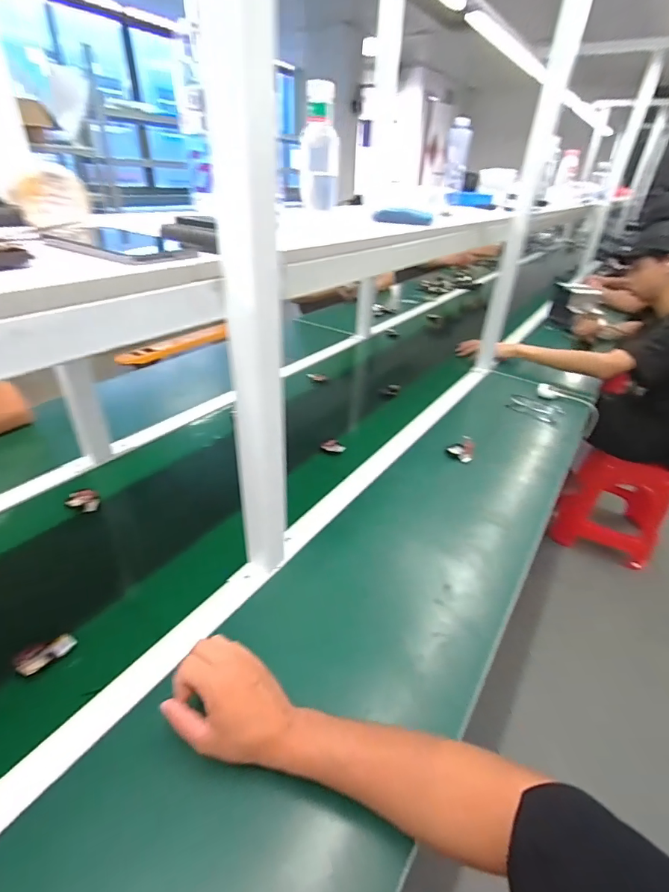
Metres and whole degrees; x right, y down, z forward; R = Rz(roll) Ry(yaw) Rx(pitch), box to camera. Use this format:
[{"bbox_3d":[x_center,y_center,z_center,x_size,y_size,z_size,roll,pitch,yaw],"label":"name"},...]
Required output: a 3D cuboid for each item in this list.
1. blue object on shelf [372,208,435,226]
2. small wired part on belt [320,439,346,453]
[{"bbox_3d":[0.126,-0.418,0.762,0.115,0.024,0.019,-4,35,-11],"label":"blue object on shelf"},{"bbox_3d":[-0.001,-0.001,0.886,0.053,0.010,0.034,8,34,6],"label":"small wired part on belt"}]

